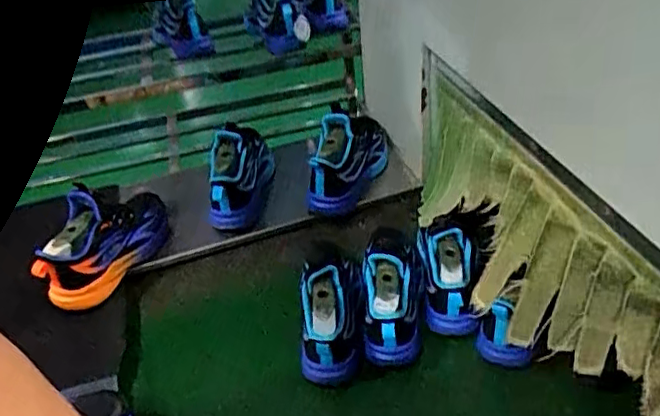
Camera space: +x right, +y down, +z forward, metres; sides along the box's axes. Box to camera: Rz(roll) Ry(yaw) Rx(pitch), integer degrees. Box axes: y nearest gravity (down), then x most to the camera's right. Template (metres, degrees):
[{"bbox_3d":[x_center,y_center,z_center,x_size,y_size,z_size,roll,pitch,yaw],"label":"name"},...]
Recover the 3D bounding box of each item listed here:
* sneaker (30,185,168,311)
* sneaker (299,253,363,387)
[{"bbox_3d":[-0.332,0.027,0.912,0.102,0.142,0.259,5,22,13],"label":"sneaker"},{"bbox_3d":[-0.003,0.118,0.818,0.086,0.117,0.224,-3,39,4],"label":"sneaker"}]

